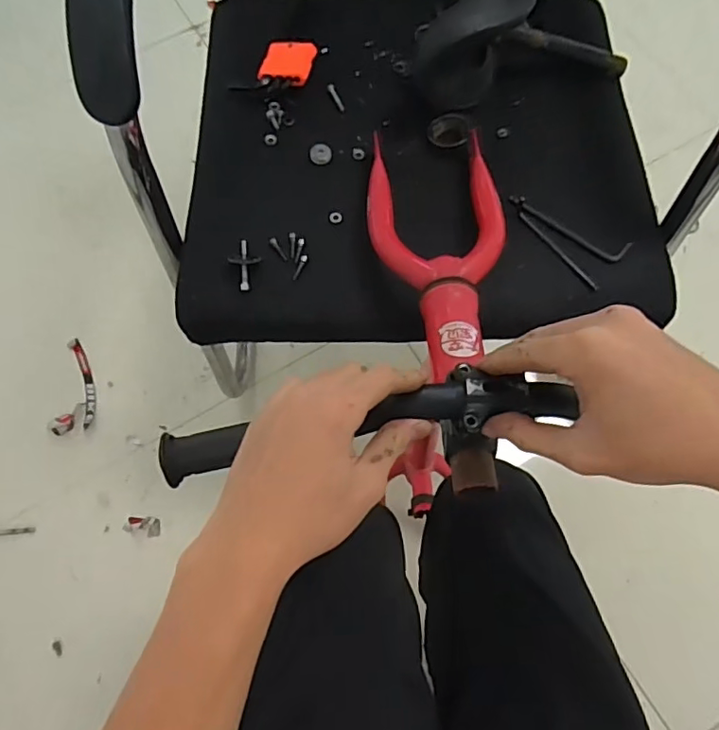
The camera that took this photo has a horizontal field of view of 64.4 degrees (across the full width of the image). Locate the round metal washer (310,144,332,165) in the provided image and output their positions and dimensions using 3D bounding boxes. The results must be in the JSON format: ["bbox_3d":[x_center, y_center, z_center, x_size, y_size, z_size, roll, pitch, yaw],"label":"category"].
[{"bbox_3d":[-0.040,-0.220,0.596,0.022,0.004,0.023,0,82,-3],"label":"round metal washer"}]

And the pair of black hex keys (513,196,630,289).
[{"bbox_3d":[0.197,-0.129,0.553,0.117,0.010,0.058,40,78,12],"label":"pair of black hex keys"}]

